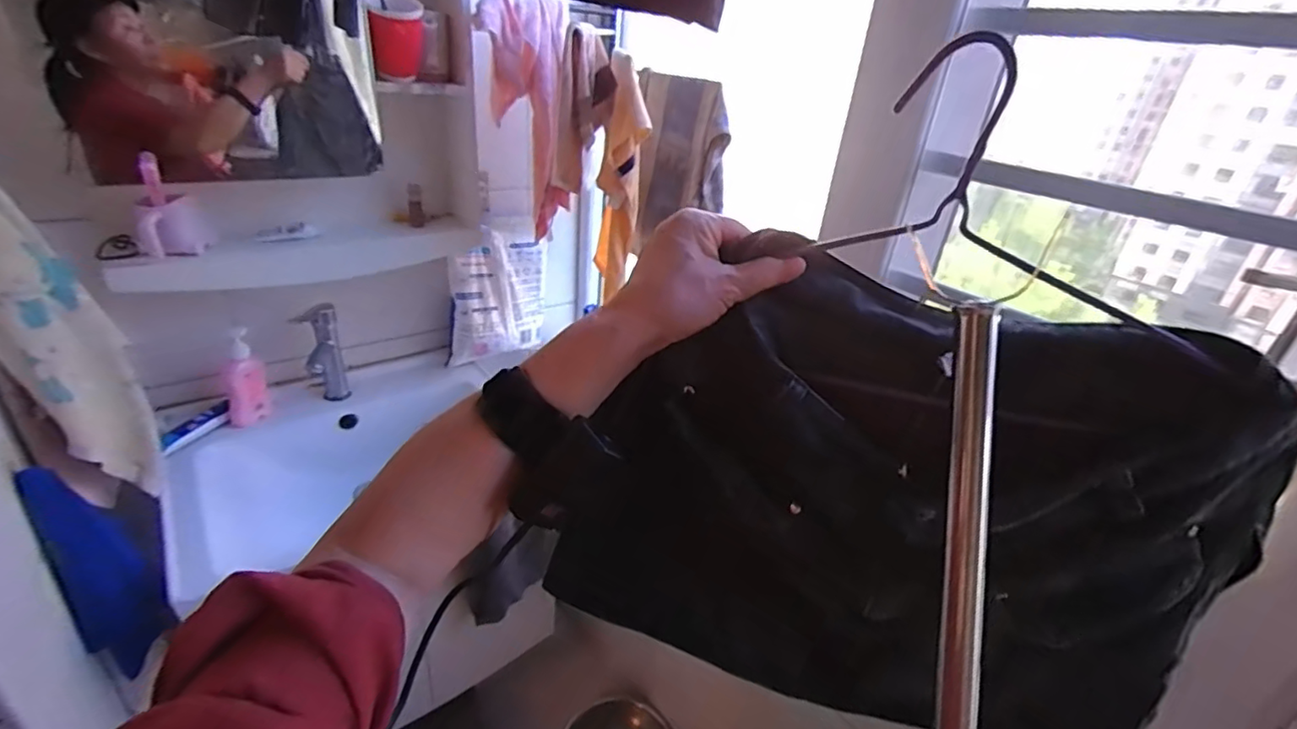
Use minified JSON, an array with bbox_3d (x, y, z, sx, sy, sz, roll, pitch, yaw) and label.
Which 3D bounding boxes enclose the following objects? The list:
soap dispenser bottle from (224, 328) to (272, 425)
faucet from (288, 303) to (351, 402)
[{"bbox_3d":[-0.727,0.022,1.051,0.066,0.166,0.052,-17,35,-36],"label":"soap dispenser bottle"},{"bbox_3d":[-0.617,-0.012,1.112,0.066,0.194,0.063,-8,31,-24],"label":"faucet"}]

